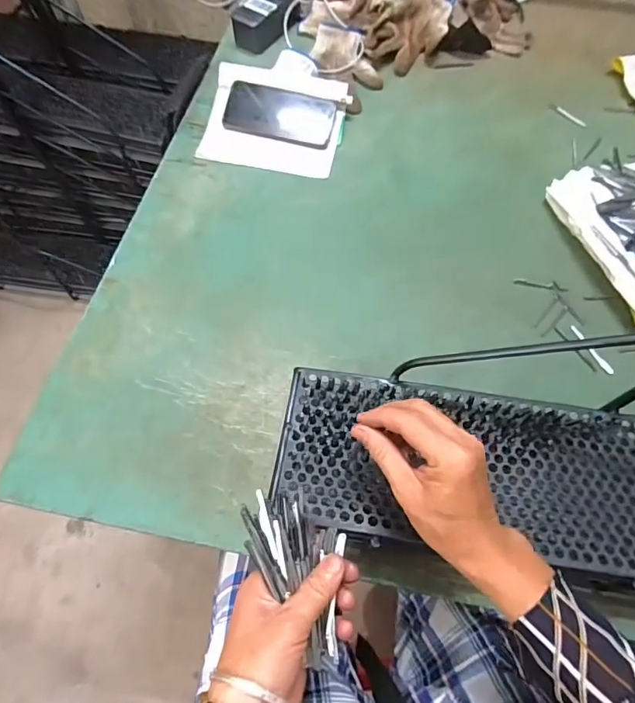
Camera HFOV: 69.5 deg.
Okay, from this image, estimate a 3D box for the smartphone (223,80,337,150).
[{"bbox_3d":[-0.057,-0.362,0.698,0.165,0.005,0.083,13,81,2],"label":"smartphone"}]

